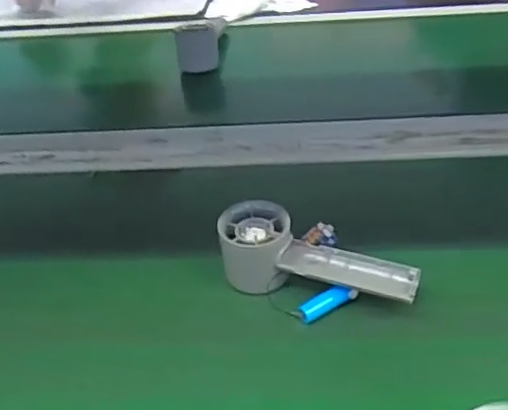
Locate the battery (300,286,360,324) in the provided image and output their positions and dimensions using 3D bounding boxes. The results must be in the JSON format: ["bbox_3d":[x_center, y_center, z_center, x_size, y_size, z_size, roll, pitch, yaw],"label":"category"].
[{"bbox_3d":[0.058,0.077,0.483,0.051,0.012,0.015,-22,46,-24],"label":"battery"}]

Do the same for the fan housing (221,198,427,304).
[{"bbox_3d":[0.050,0.038,0.488,0.154,0.049,0.053,5,41,15],"label":"fan housing"}]

